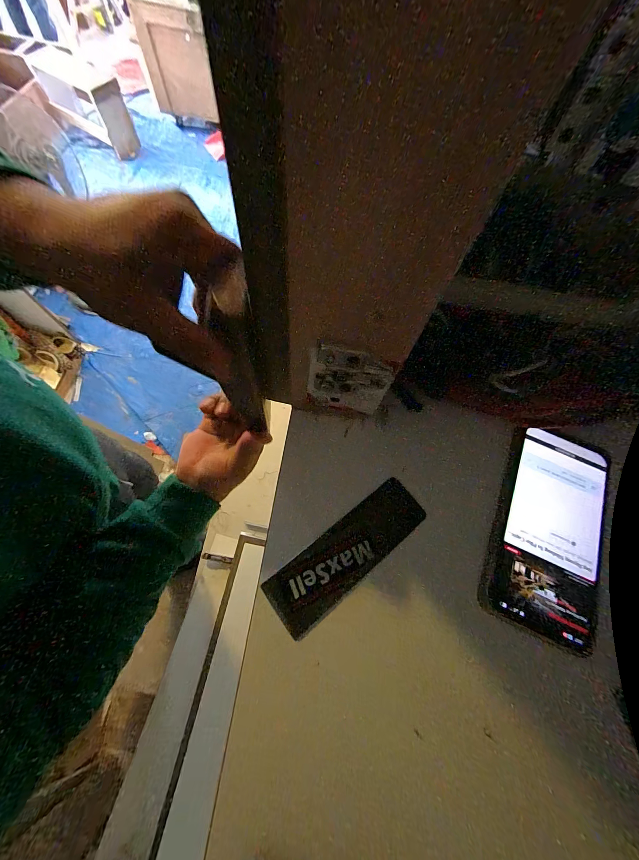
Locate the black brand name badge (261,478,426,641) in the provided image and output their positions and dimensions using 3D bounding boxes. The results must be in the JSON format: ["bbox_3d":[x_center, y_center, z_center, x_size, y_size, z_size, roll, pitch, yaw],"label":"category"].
[{"bbox_3d":[0.023,0.091,0.231,0.131,0.012,0.042,-35,76,-16],"label":"black brand name badge"}]

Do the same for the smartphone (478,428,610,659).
[{"bbox_3d":[0.183,0.075,0.239,0.079,0.007,0.159,24,72,6],"label":"smartphone"}]

